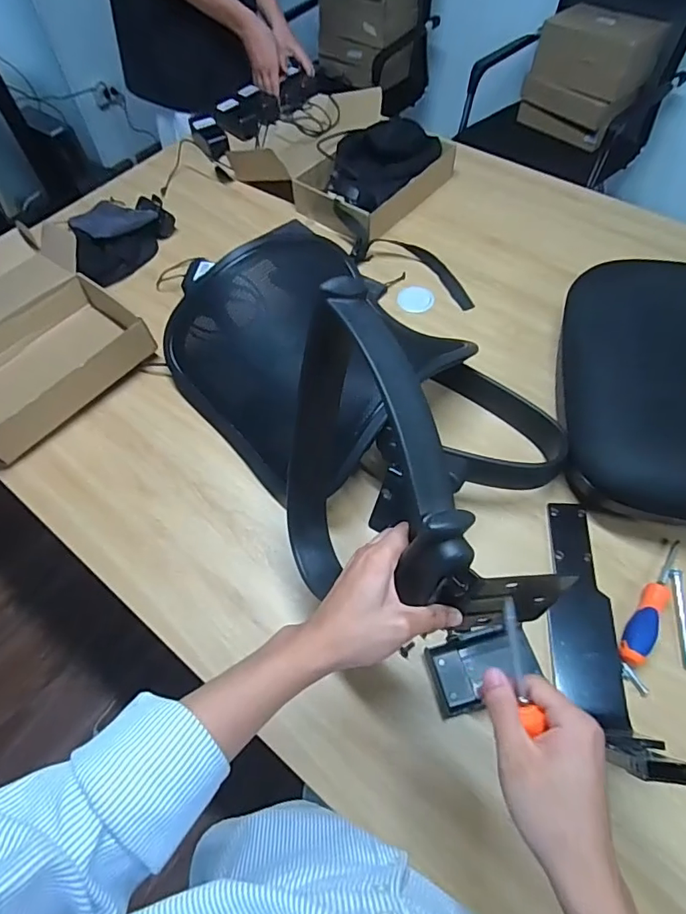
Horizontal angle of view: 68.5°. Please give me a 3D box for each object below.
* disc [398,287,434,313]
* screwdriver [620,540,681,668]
[{"bbox_3d":[0.135,-0.294,0.938,0.064,0.005,0.067,-1,58,2],"label":"disc"},{"bbox_3d":[0.386,0.175,0.622,0.031,0.023,0.183,32,65,21],"label":"screwdriver"}]

